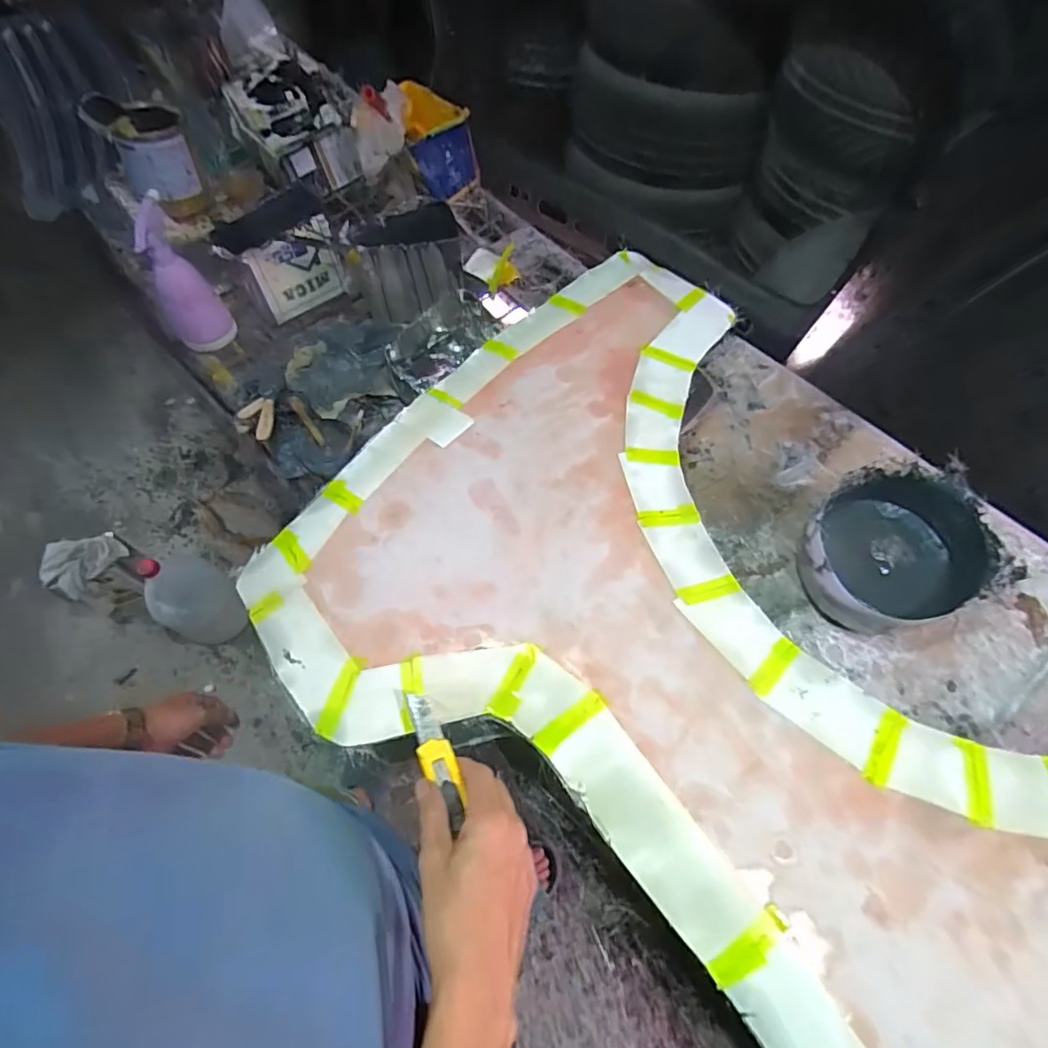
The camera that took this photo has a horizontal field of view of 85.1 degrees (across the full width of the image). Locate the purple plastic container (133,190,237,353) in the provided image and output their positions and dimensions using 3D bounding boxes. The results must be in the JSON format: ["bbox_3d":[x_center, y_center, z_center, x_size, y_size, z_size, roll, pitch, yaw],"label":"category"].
[{"bbox_3d":[-0.519,-0.354,0.866,0.087,0.210,0.093,-31,65,-12],"label":"purple plastic container"}]

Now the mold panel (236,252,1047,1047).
[{"bbox_3d":[0.204,0.131,0.473,0.555,0.026,0.873,-41,68,-17],"label":"mold panel"}]

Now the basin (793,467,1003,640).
[{"bbox_3d":[0.416,0.032,0.658,0.166,0.112,0.167,-1,62,3],"label":"basin"}]

